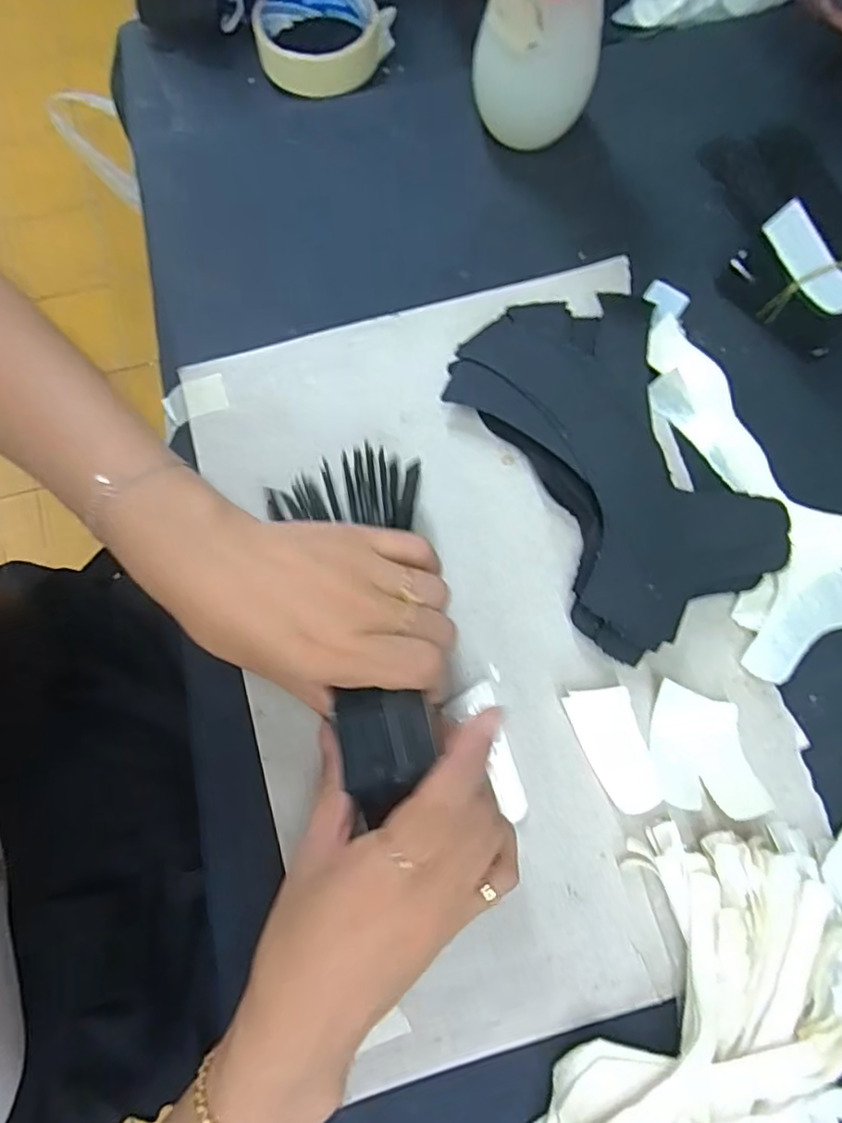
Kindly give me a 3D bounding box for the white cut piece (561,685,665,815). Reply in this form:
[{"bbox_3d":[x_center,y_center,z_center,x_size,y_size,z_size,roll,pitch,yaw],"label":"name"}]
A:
[{"bbox_3d":[0.097,0.093,0.306,0.032,0.004,0.061,-18,79,-6],"label":"white cut piece"}]

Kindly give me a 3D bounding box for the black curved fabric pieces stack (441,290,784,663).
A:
[{"bbox_3d":[0.106,-0.062,0.339,0.125,0.030,0.200,-27,78,-5],"label":"black curved fabric pieces stack"}]

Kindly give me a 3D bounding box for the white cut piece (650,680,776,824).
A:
[{"bbox_3d":[0.138,0.093,0.303,0.046,0.007,0.064,-15,72,12],"label":"white cut piece"}]

